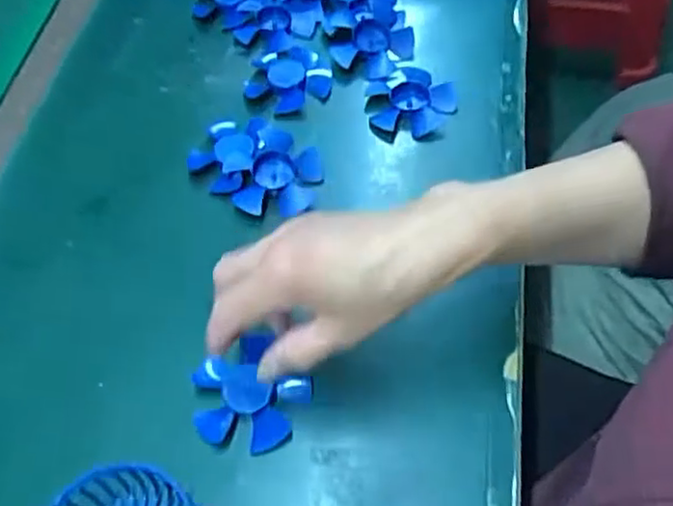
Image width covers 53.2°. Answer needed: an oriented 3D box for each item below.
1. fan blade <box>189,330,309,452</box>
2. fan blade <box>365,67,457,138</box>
[{"bbox_3d":[-0.053,0.086,0.406,0.067,0.021,0.062,-1,56,2],"label":"fan blade"},{"bbox_3d":[0.060,-0.122,0.540,0.070,0.014,0.064,3,57,8],"label":"fan blade"}]

